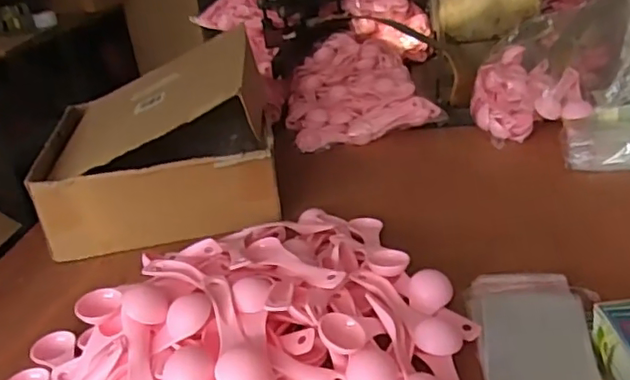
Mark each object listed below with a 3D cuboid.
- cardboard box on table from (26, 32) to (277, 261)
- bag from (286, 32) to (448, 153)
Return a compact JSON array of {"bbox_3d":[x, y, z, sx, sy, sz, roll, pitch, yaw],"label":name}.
[{"bbox_3d":[-0.193,-0.060,0.759,0.267,0.160,0.272,-10,26,-3],"label":"cardboard box on table"},{"bbox_3d":[0.067,-0.169,0.986,0.221,0.089,0.317,-7,26,3],"label":"bag"}]

